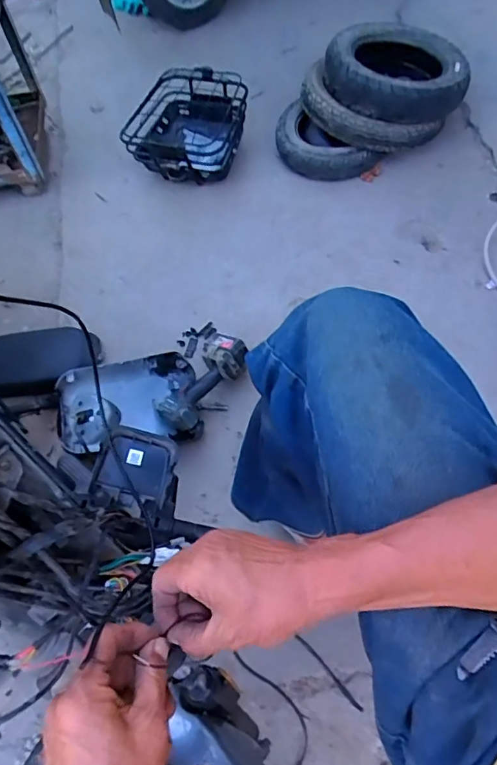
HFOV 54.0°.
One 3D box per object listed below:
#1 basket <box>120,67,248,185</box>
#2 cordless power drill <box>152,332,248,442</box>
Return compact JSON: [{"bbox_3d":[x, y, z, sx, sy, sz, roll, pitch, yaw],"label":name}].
[{"bbox_3d":[-0.164,-0.715,1.396,0.268,0.180,0.313,20,67,13],"label":"basket"},{"bbox_3d":[-0.118,0.004,1.107,0.150,0.102,0.260,30,69,17],"label":"cordless power drill"}]

